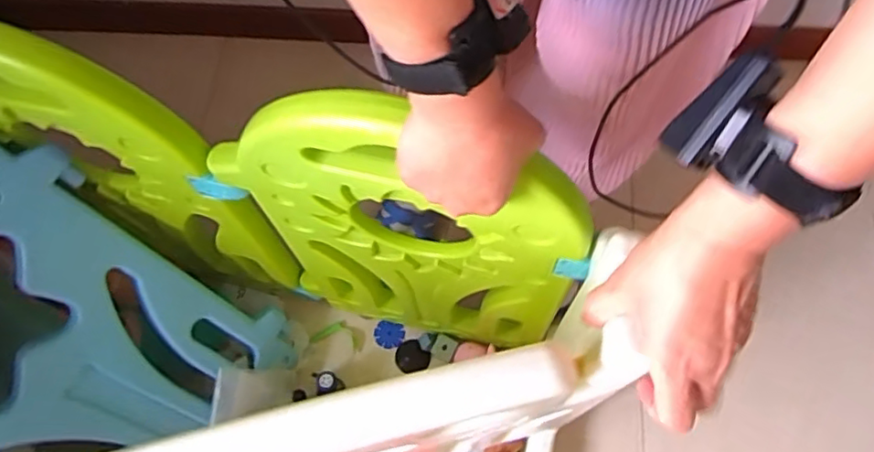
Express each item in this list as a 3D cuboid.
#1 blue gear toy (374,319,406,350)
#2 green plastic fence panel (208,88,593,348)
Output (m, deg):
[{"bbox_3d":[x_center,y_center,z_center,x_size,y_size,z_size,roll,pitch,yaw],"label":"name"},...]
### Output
[{"bbox_3d":[-0.077,0.174,0.969,0.048,0.014,0.041,11,67,3],"label":"blue gear toy"},{"bbox_3d":[-0.030,0.031,0.677,0.353,0.547,0.024,14,67,5],"label":"green plastic fence panel"}]

